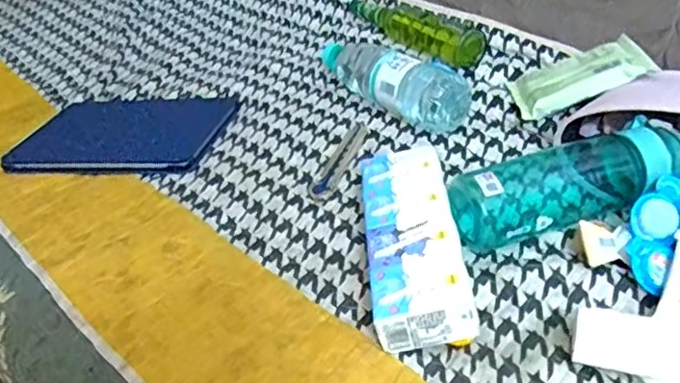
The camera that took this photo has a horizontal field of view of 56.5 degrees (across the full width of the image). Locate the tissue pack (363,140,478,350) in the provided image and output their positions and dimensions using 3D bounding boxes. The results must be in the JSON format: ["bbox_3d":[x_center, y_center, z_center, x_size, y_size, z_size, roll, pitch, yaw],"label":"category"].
[{"bbox_3d":[0.061,0.037,0.538,0.075,0.042,0.211,-5,36,3],"label":"tissue pack"}]

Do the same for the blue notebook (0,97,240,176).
[{"bbox_3d":[-0.261,-0.076,0.772,0.251,0.010,0.187,2,37,13],"label":"blue notebook"}]

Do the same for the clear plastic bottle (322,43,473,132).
[{"bbox_3d":[0.053,-0.136,0.738,0.070,0.064,0.225,-29,41,-27],"label":"clear plastic bottle"}]

